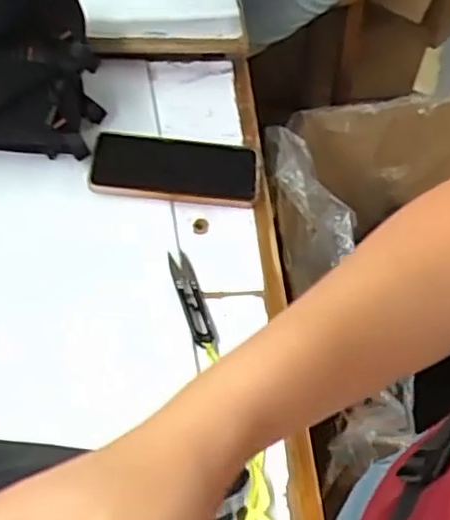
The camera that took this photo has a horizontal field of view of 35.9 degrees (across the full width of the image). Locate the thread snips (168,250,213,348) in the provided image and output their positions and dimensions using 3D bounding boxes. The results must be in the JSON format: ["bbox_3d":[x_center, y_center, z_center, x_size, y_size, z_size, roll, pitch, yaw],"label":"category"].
[{"bbox_3d":[-0.029,0.032,0.605,0.020,0.007,0.098,-12,54,-14],"label":"thread snips"}]

